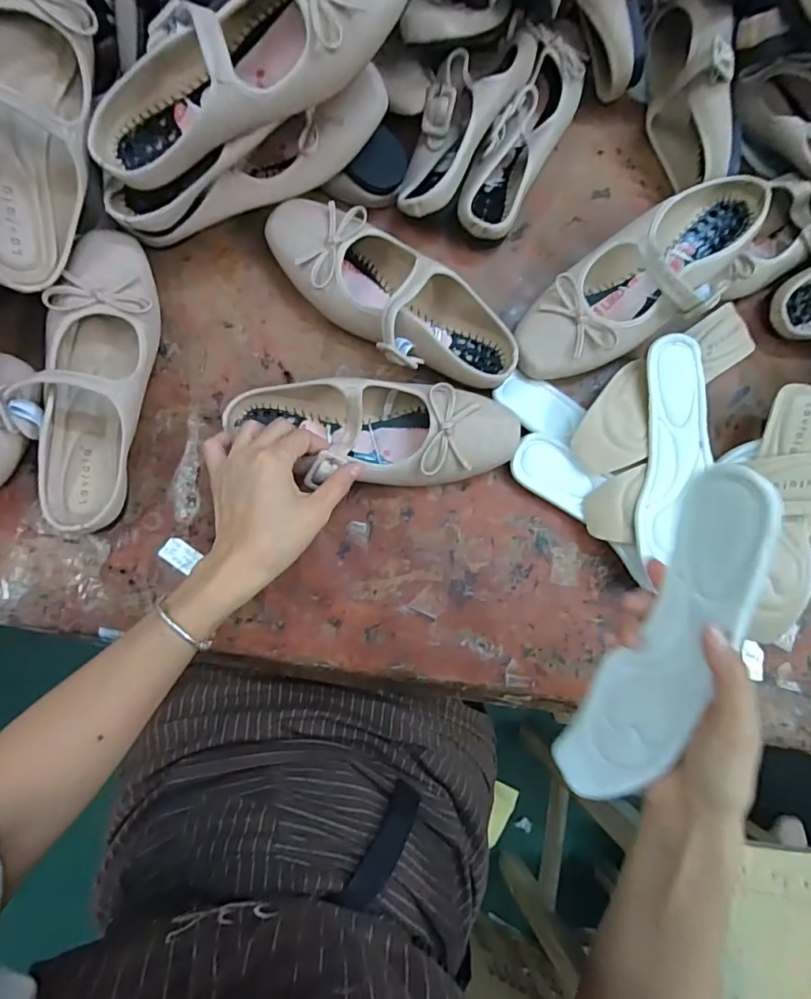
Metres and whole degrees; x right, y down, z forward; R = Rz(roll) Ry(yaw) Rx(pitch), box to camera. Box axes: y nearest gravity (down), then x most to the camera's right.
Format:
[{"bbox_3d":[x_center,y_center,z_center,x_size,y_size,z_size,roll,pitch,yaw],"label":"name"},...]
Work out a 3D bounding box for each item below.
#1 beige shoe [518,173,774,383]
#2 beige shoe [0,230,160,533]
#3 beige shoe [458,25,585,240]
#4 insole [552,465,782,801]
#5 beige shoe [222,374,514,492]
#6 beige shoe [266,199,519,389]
[{"bbox_3d":[0.206,-0.192,0.434,0.232,0.072,0.093,-30,88,-8],"label":"beige shoe"},{"bbox_3d":[-0.251,-0.096,0.388,0.087,0.053,0.237,8,83,-5],"label":"beige shoe"},{"bbox_3d":[0.108,-0.333,0.455,0.062,0.045,0.212,27,82,-2],"label":"beige shoe"},{"bbox_3d":[0.162,0.090,0.304,0.041,0.066,0.226,15,109,-4],"label":"insole"},{"bbox_3d":[-0.026,-0.056,0.405,0.236,0.053,0.087,8,83,1],"label":"beige shoe"},{"bbox_3d":[-0.009,-0.176,0.420,0.232,0.052,0.093,39,82,-1],"label":"beige shoe"}]

